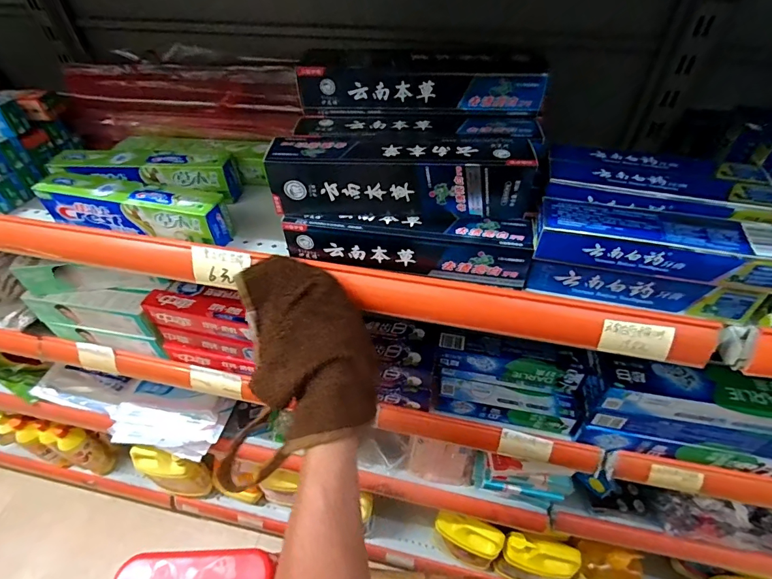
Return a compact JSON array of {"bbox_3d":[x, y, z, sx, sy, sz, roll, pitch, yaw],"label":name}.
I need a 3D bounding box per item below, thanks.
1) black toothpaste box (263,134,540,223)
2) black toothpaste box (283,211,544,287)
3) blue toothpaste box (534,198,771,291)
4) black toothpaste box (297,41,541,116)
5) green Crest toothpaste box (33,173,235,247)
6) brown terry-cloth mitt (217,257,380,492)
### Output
[{"bbox_3d":[0.017,-0.101,0.377,0.240,0.056,0.054,0,46,1],"label":"black toothpaste box"},{"bbox_3d":[0.019,-0.041,0.389,0.226,0.048,0.041,3,47,4],"label":"black toothpaste box"},{"bbox_3d":[0.220,-0.038,0.340,0.180,0.032,0.048,8,47,8],"label":"blue toothpaste box"},{"bbox_3d":[0.033,-0.203,0.402,0.225,0.061,0.043,1,47,2],"label":"black toothpaste box"},{"bbox_3d":[-0.275,-0.091,0.452,0.220,0.045,0.048,12,48,12],"label":"green Crest toothpaste box"},{"bbox_3d":[-0.068,0.052,0.380,0.111,0.070,0.173,-23,65,13],"label":"brown terry-cloth mitt"}]

